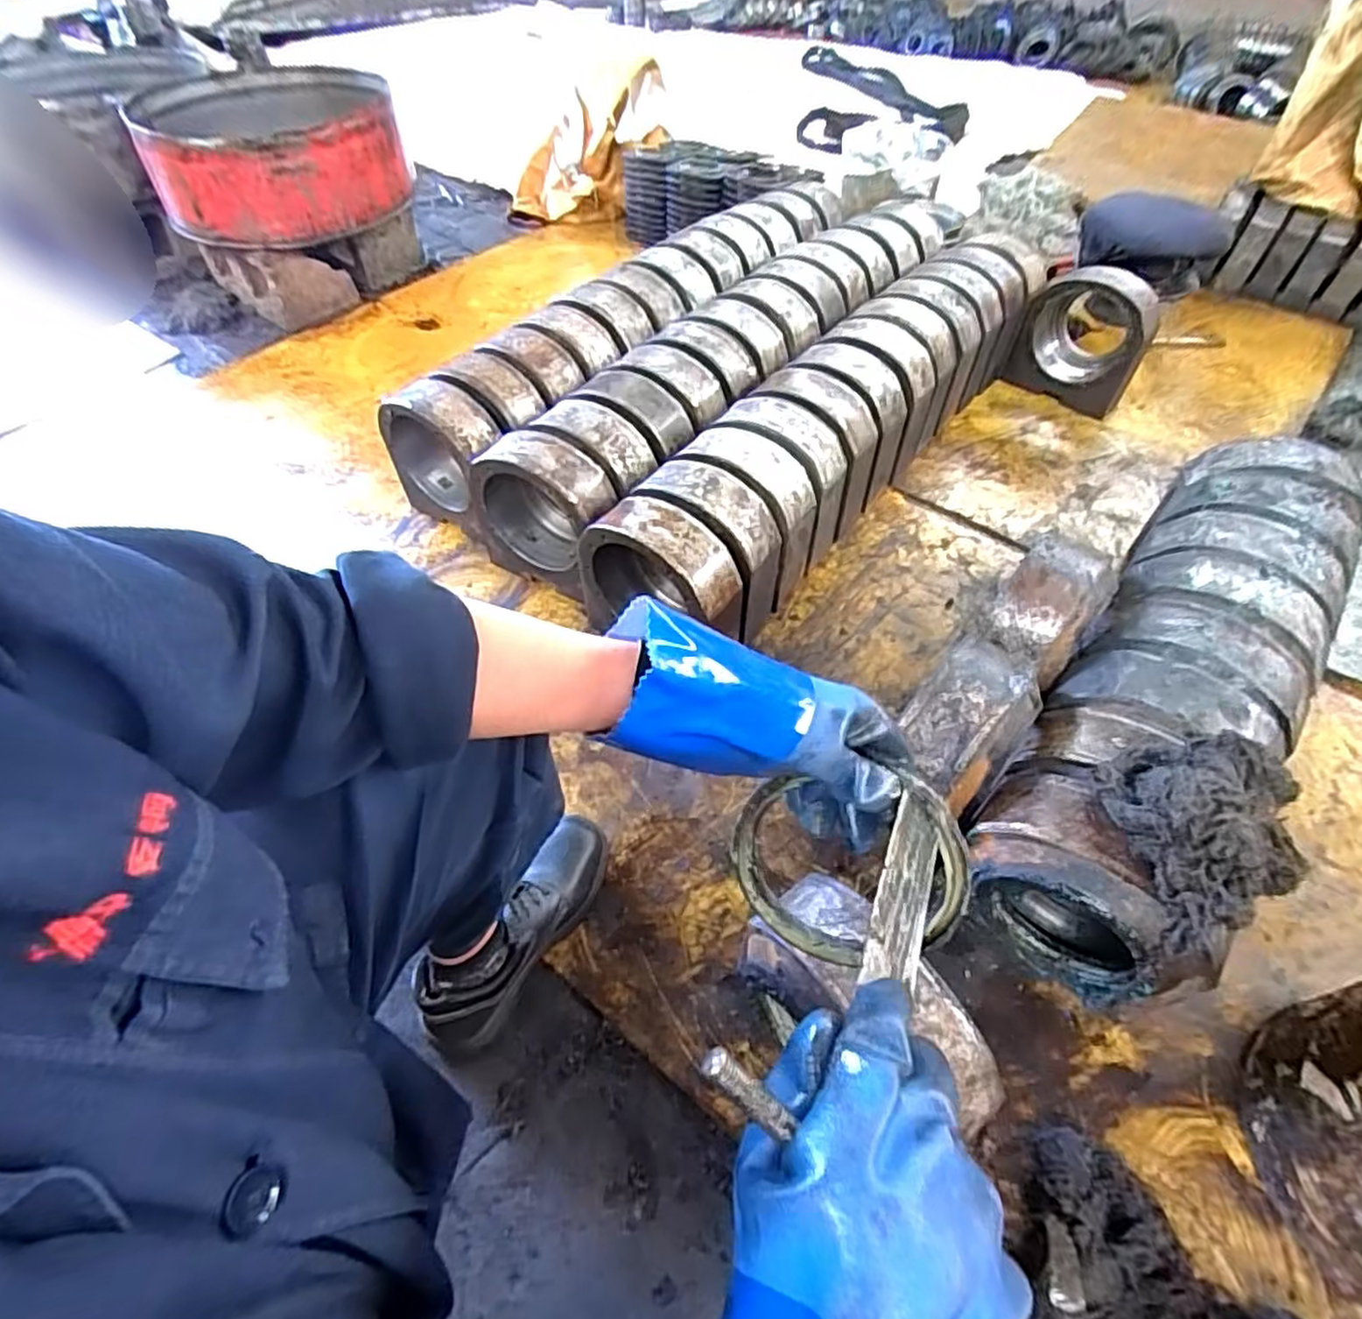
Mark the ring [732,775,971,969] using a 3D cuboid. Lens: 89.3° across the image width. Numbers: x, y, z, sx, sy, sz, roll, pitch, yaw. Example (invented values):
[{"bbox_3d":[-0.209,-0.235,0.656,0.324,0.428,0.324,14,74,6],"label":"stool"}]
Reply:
[{"bbox_3d":[0.117,0.152,0.485,0.158,0.141,0.014,-7,11,20],"label":"ring"}]

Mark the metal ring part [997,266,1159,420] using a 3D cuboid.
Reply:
[{"bbox_3d":[0.790,-0.634,1.366,0.236,0.243,0.092,31,59,23],"label":"metal ring part"}]

